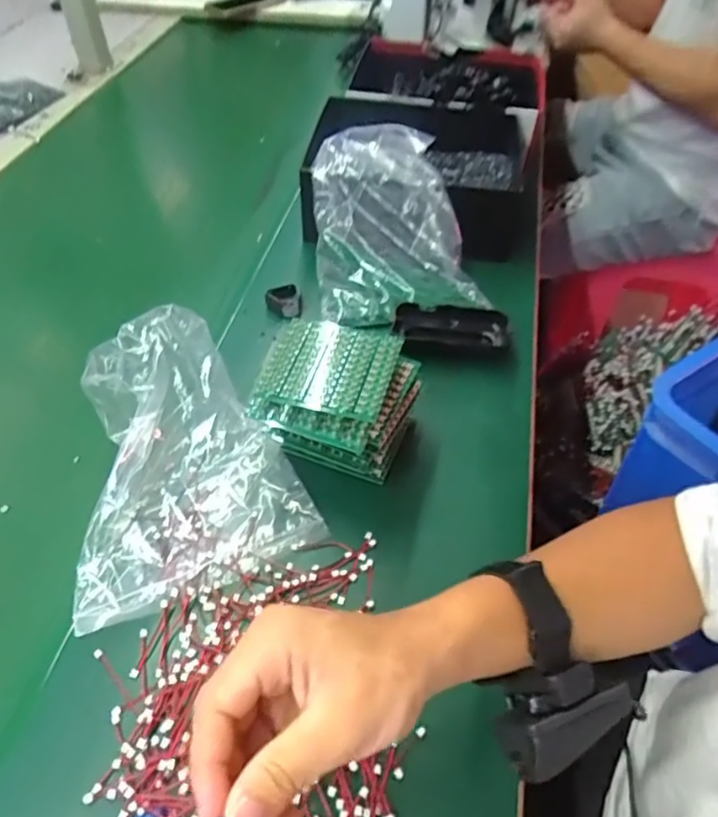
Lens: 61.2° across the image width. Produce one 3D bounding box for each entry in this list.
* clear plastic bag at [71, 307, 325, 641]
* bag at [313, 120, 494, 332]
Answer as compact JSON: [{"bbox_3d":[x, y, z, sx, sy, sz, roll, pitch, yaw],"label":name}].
[{"bbox_3d":[-0.143,0.025,0.452,0.171,0.072,0.219,-21,53,-17],"label":"clear plastic bag"},{"bbox_3d":[0.036,-0.191,0.610,0.160,0.114,0.187,-6,50,-5],"label":"bag"}]

